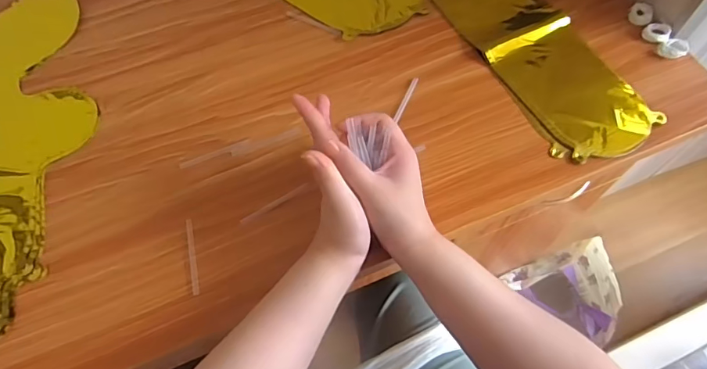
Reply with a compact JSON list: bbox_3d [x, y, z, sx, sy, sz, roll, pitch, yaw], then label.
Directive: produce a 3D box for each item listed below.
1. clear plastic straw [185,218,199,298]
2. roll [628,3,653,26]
[{"bbox_3d":[-0.160,0.071,0.455,0.007,0.004,0.079,-13,64,-6],"label":"clear plastic straw"},{"bbox_3d":[0.369,-0.220,0.590,0.027,0.005,0.034,-6,68,34],"label":"roll"}]

